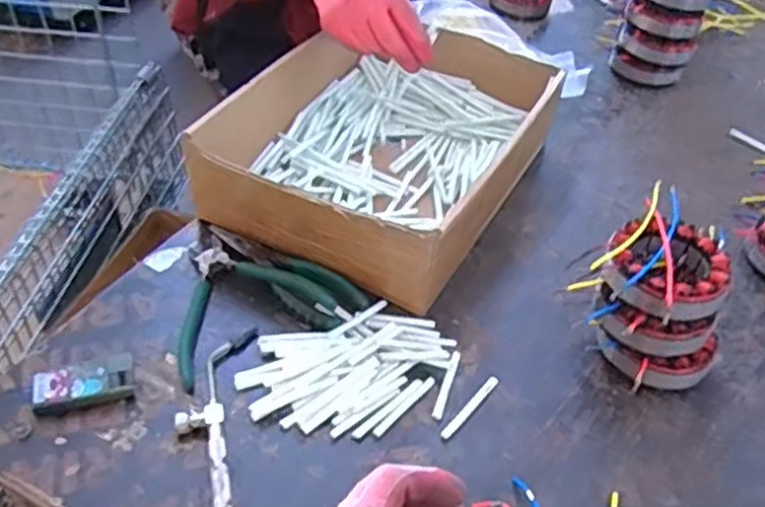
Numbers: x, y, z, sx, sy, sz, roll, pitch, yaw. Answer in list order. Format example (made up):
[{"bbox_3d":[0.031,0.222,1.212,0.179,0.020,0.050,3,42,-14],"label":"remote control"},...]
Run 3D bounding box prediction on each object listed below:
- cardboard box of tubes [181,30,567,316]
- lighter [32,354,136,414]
[{"bbox_3d":[0.002,-0.104,0.685,0.242,0.086,0.303,23,47,19],"label":"cardboard box of tubes"},{"bbox_3d":[-0.213,0.093,0.515,0.066,0.013,0.032,-10,45,-15],"label":"lighter"}]

